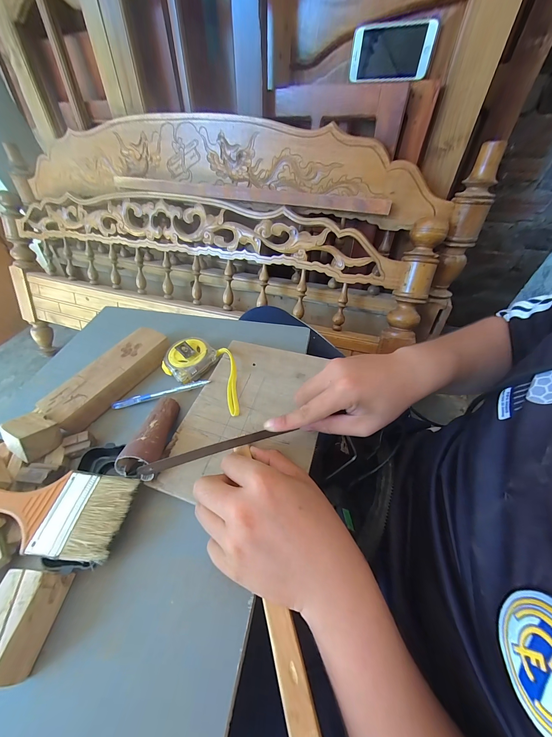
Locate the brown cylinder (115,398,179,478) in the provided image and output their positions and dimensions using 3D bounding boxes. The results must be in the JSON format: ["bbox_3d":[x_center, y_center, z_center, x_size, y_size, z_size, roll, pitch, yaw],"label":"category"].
[{"bbox_3d":[-0.139,0.074,0.294,0.043,0.033,0.102,0,34,4],"label":"brown cylinder"}]

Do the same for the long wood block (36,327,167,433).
[{"bbox_3d":[-0.229,0.009,0.359,0.063,0.032,0.165,23,57,20],"label":"long wood block"}]

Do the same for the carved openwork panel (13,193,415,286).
[{"bbox_3d":[-0.286,-0.404,0.740,1.246,0.155,0.060,14,18,15],"label":"carved openwork panel"}]

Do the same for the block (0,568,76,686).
[{"bbox_3d":[-0.204,0.199,0.203,0.042,0.037,0.066,3,52,6],"label":"block"}]

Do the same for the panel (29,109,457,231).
[{"bbox_3d":[-0.216,-0.539,0.677,1.256,0.166,0.086,15,54,15],"label":"panel"}]

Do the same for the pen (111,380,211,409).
[{"bbox_3d":[-0.154,0.033,0.341,0.132,0.015,0.010,-11,52,-5],"label":"pen"}]

